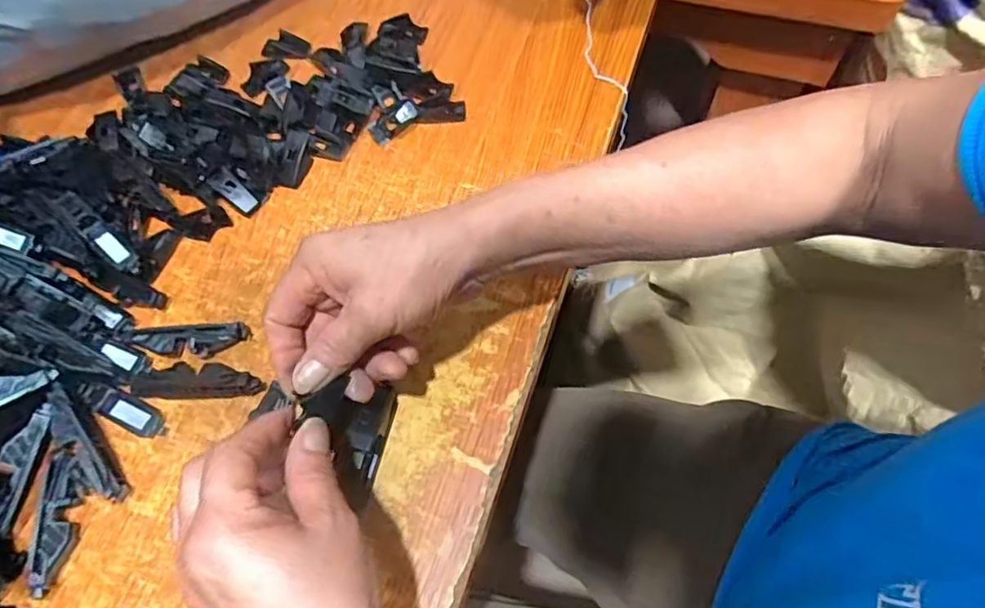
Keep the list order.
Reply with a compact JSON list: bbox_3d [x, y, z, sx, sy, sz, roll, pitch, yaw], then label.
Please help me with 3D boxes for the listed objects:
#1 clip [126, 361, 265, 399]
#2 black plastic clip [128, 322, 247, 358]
[{"bbox_3d":[-0.187,0.047,0.386,0.083,0.017,0.023,1,65,4],"label":"clip"},{"bbox_3d":[-0.198,0.023,0.393,0.072,0.013,0.017,-5,65,1],"label":"black plastic clip"}]

